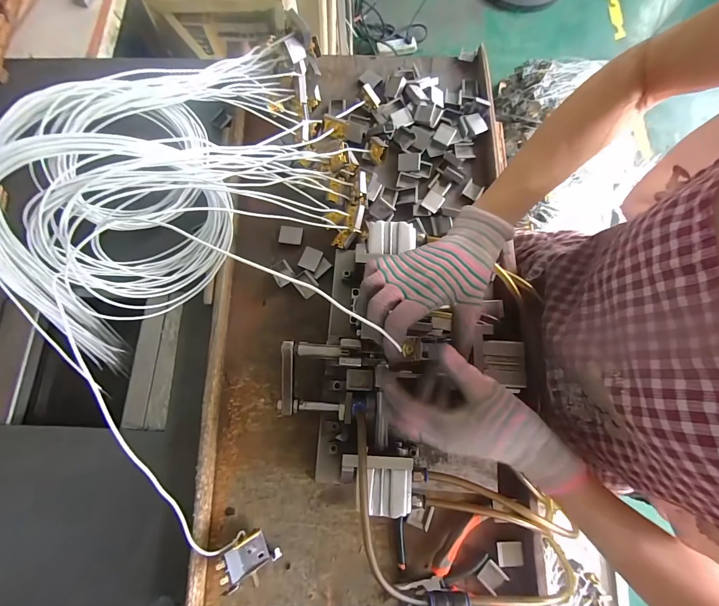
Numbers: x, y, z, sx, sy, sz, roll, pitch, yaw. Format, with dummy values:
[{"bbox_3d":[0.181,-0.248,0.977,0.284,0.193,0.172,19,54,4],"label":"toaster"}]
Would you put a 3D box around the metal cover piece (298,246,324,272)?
[{"bbox_3d":[-0.068,-0.061,0.468,0.026,0.004,0.032,25,78,6],"label":"metal cover piece"}]

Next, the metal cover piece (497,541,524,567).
[{"bbox_3d":[0.178,0.294,0.397,0.031,0.004,0.024,1,52,-2],"label":"metal cover piece"}]

